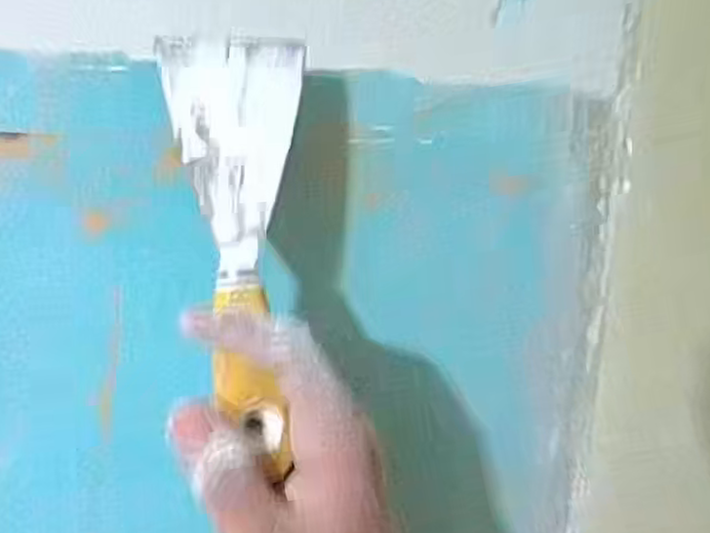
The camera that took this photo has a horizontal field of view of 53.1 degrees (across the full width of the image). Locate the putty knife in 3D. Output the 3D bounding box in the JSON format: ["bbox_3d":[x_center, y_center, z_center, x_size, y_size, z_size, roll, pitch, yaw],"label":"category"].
[{"bbox_3d":[-0.043,-0.008,0.271,0.051,0.159,0.014,-3,-5,-15],"label":"putty knife"}]

